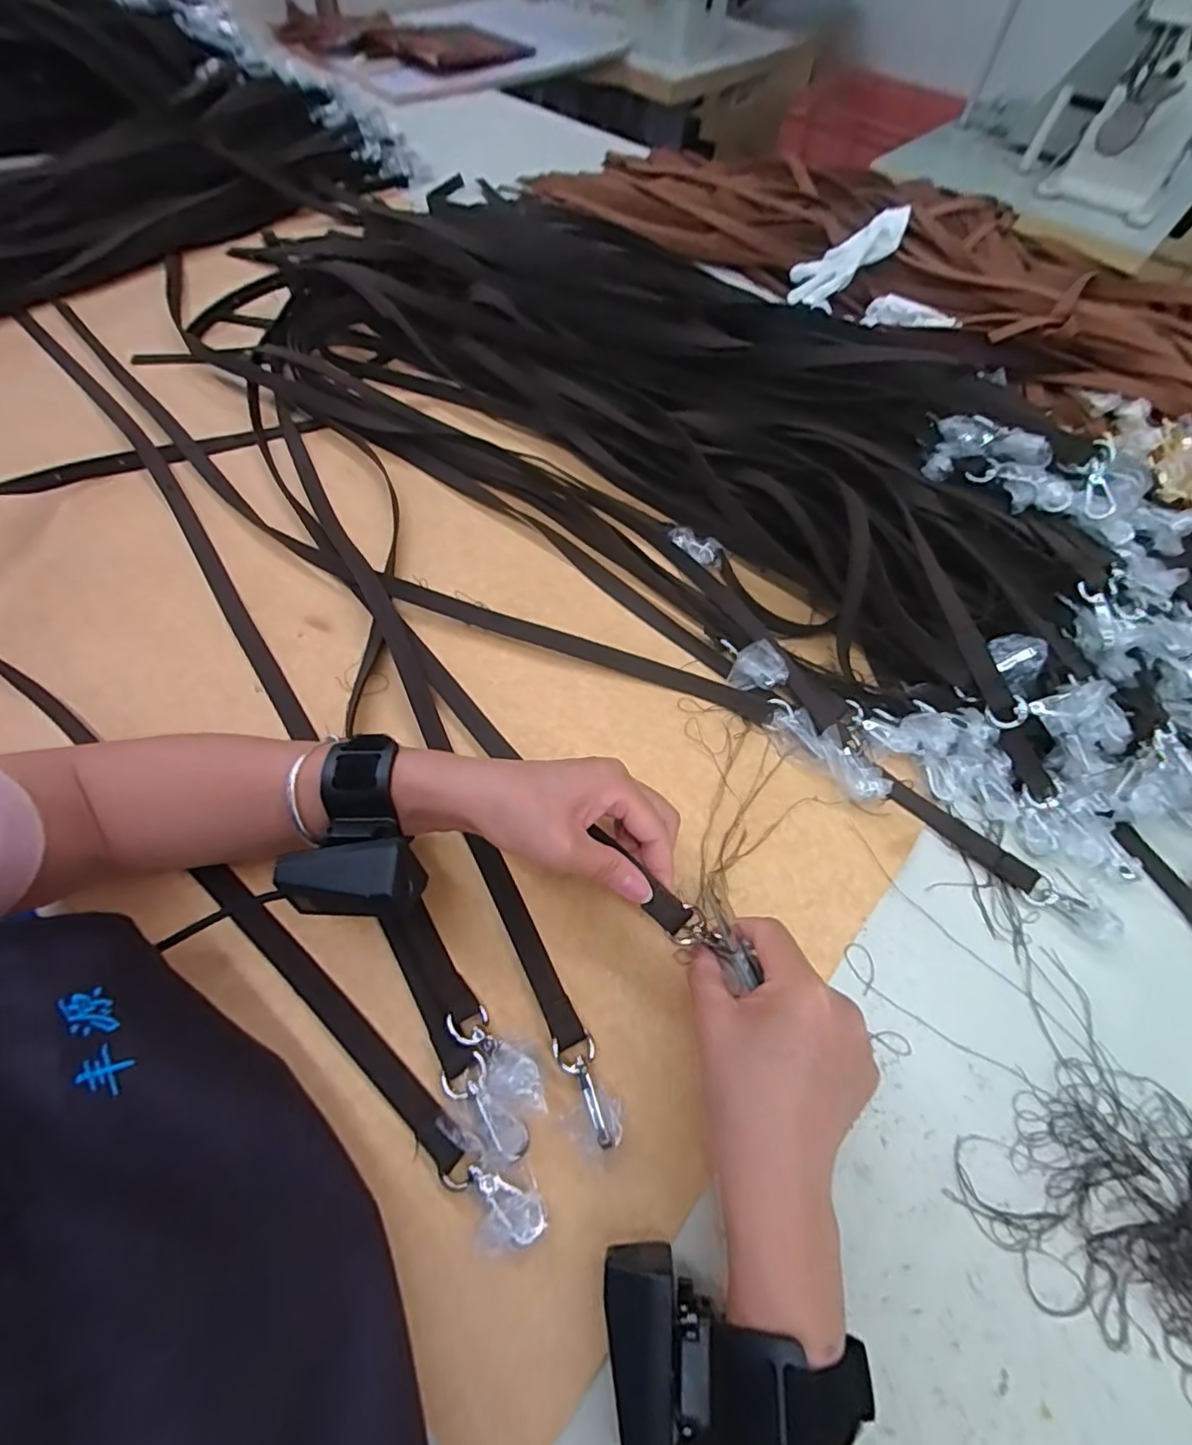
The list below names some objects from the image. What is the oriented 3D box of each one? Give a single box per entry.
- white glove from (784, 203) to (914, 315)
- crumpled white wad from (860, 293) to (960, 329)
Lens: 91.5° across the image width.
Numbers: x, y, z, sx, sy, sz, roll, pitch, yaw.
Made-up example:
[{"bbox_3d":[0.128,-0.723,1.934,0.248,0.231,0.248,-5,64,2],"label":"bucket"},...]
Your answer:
[{"bbox_3d":[0.316,-0.574,0.720,0.151,0.033,0.060,-29,59,17],"label":"white glove"},{"bbox_3d":[0.370,-0.480,0.685,0.104,0.018,0.043,13,60,4],"label":"crumpled white wad"}]

